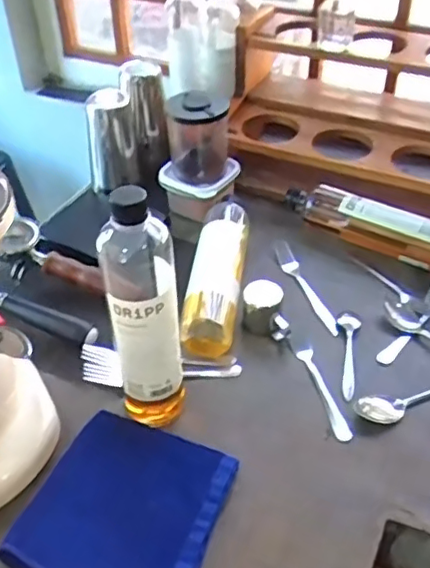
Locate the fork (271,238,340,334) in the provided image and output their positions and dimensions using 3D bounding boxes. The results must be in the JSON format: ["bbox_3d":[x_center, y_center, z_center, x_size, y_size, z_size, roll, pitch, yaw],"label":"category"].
[{"bbox_3d":[0.118,0.001,0.810,0.021,0.013,0.175,-12,44,-14],"label":"fork"}]

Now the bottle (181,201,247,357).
[{"bbox_3d":[0.002,-0.018,0.795,0.067,0.058,0.262,4,43,3],"label":"bottle"}]

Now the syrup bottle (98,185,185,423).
[{"bbox_3d":[-0.067,0.027,0.568,0.068,0.266,0.058,-2,43,-4],"label":"syrup bottle"}]

